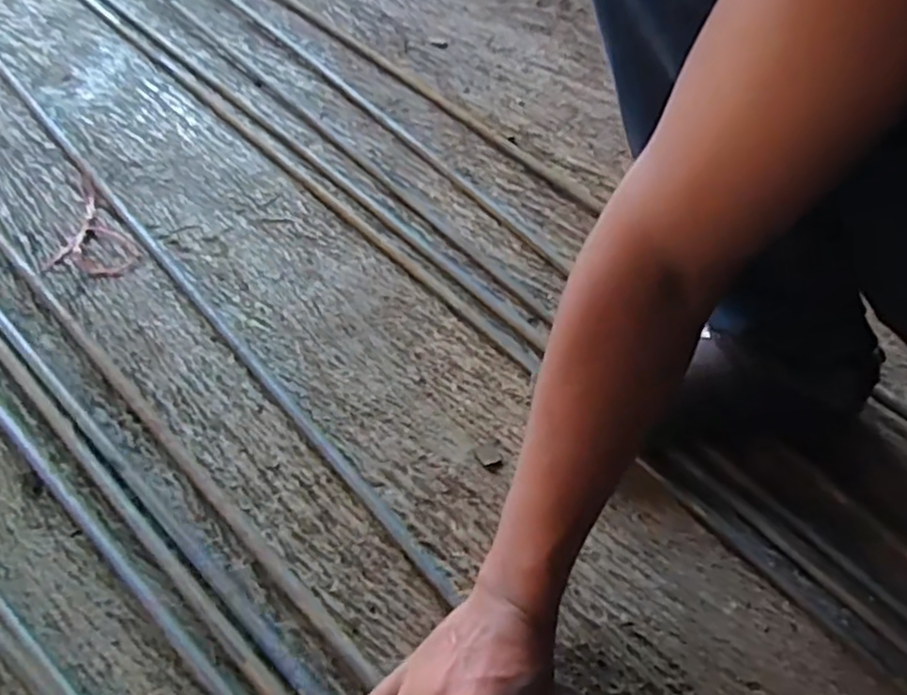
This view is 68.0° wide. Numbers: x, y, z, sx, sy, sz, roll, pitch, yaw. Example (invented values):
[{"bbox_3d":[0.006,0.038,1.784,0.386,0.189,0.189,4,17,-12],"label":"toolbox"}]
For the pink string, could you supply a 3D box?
[{"bbox_3d":[-0.391,-0.120,0.694,0.084,0.004,0.175,-30,58,-23],"label":"pink string"}]

